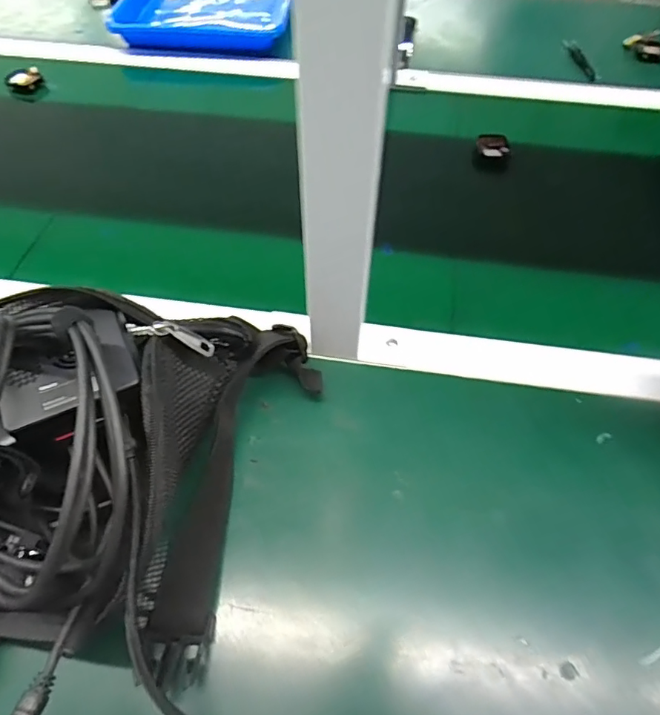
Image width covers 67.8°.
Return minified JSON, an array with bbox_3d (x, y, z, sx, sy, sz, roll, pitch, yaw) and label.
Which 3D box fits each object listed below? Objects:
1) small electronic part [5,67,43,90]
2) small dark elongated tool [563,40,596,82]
[{"bbox_3d":[-0.401,-0.365,0.643,0.040,0.013,0.036,-1,56,-2],"label":"small electronic part"},{"bbox_3d":[0.353,-0.425,0.696,0.015,0.016,0.114,2,56,0],"label":"small dark elongated tool"}]

